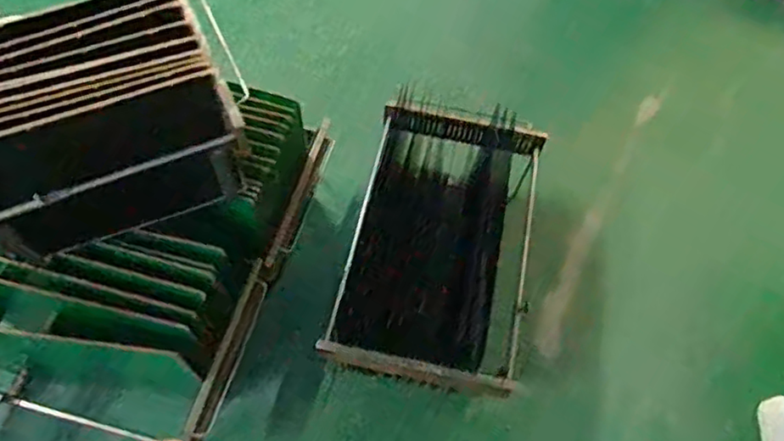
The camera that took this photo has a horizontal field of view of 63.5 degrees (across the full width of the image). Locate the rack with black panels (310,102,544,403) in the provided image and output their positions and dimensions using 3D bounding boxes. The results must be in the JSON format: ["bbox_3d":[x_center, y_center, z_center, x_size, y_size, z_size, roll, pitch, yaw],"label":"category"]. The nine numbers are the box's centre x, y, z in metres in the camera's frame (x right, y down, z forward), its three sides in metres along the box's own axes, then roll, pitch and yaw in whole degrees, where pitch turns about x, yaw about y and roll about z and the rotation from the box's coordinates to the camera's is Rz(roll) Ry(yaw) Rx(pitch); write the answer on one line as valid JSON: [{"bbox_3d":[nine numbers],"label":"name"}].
[{"bbox_3d":[0.130,0.067,1.582,0.440,0.274,0.636,13,61,4],"label":"rack with black panels"}]

